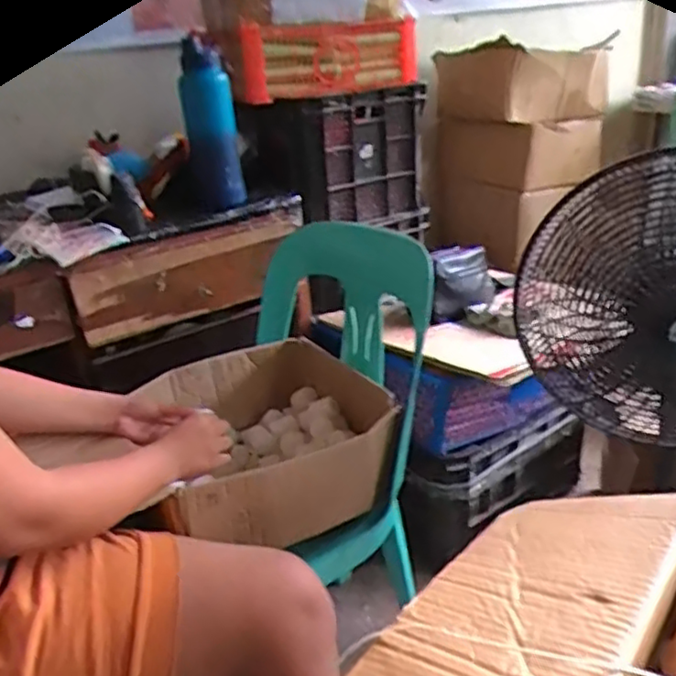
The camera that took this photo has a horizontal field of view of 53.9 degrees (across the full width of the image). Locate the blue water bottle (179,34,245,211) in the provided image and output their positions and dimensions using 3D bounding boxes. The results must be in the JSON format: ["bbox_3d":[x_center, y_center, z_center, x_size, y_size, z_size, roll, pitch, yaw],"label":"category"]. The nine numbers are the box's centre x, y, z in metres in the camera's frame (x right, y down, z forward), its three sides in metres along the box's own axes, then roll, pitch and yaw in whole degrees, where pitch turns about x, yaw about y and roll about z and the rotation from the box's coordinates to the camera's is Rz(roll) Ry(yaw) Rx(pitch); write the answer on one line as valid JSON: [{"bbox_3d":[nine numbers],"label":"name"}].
[{"bbox_3d":[-0.225,-0.373,1.188,0.084,0.284,0.089,-8,25,-4],"label":"blue water bottle"}]

